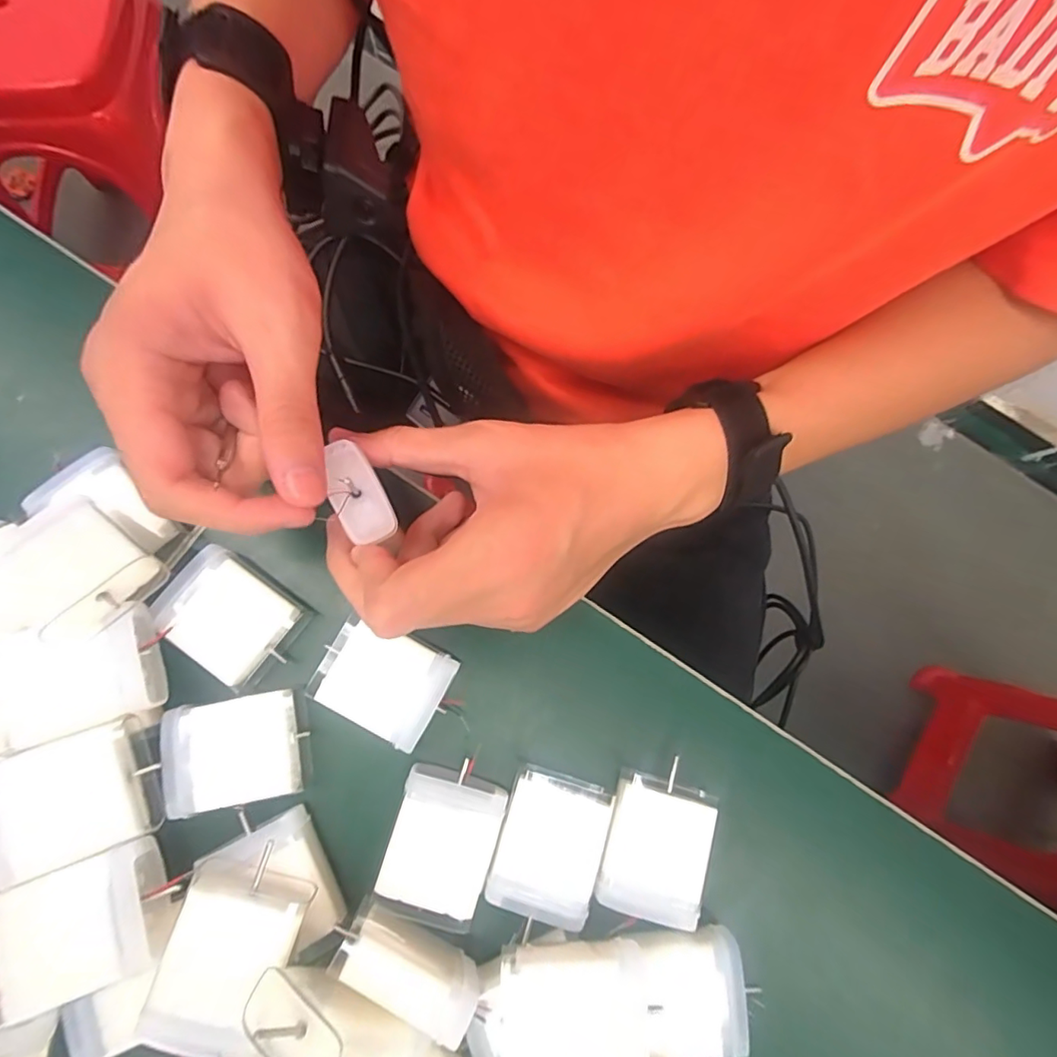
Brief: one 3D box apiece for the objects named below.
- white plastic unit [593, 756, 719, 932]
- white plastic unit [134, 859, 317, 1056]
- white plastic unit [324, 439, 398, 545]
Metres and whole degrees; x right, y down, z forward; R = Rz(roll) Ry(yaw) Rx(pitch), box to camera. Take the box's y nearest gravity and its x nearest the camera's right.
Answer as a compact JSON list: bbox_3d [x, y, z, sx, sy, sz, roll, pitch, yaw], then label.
[{"bbox_3d":[0.053,0.130,0.225,0.042,0.016,0.053,18,79,-1],"label":"white plastic unit"},{"bbox_3d":[-0.105,0.151,0.193,0.040,0.021,0.051,17,79,-1],"label":"white plastic unit"},{"bbox_3d":[-0.065,-0.014,0.208,0.019,0.006,0.040,-24,85,-5],"label":"white plastic unit"}]

